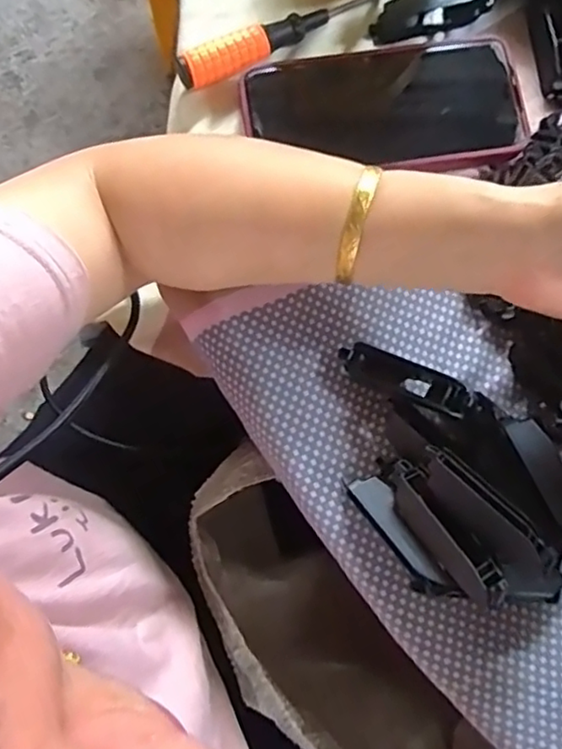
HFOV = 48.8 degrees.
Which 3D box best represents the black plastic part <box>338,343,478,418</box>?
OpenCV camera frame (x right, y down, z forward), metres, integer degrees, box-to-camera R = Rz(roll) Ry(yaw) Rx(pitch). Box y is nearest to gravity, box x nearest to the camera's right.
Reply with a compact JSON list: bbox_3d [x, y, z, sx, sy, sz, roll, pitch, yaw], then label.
[{"bbox_3d":[0.066,0.002,0.329,0.073,0.014,0.019,24,79,24],"label":"black plastic part"}]

